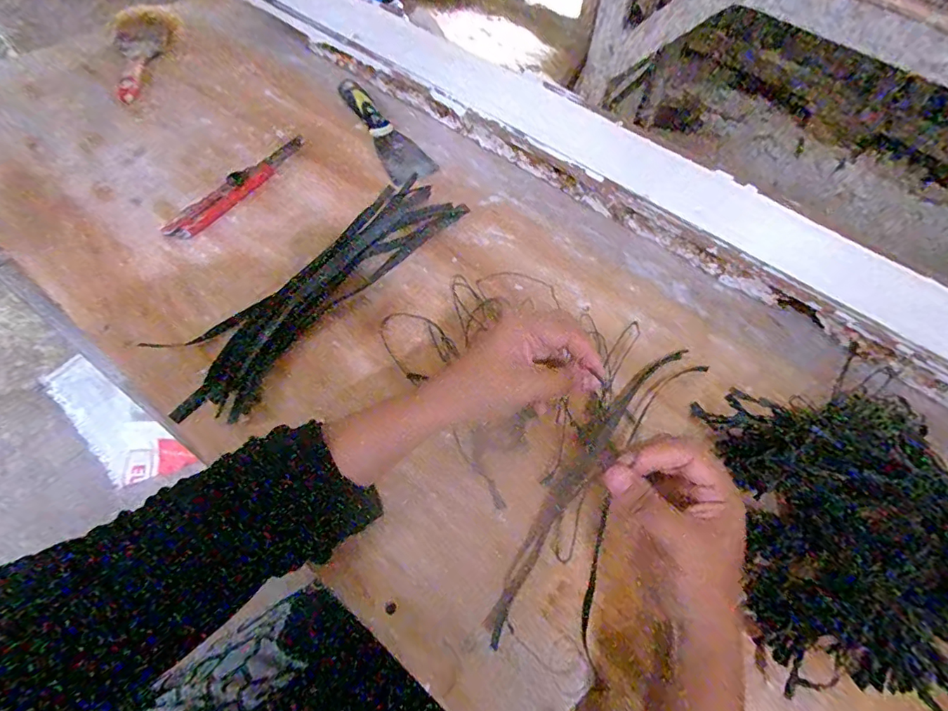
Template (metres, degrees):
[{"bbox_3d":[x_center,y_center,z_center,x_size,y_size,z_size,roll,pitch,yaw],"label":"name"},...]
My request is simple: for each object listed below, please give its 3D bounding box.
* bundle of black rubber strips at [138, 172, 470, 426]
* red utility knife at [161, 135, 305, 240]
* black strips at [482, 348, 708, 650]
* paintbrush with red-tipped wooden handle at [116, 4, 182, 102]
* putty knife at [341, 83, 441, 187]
[{"bbox_3d":[-0.146,-0.076,0.481,0.101,0.027,0.335,35,63,16],"label":"bundle of black rubber strips"},{"bbox_3d":[-0.259,-0.191,0.554,0.037,0.010,0.192,29,62,13],"label":"red utility knife"},{"bbox_3d":[0.103,0.094,0.406,0.039,0.010,0.303,36,62,17],"label":"black strips"},{"bbox_3d":[-0.447,-0.415,0.674,0.079,0.024,0.210,-12,59,-11],"label":"paintbrush with red-tipped wooden handle"},{"bbox_3d":[-0.109,-0.287,0.619,0.057,0.025,0.192,-24,63,-16],"label":"putty knife"}]

